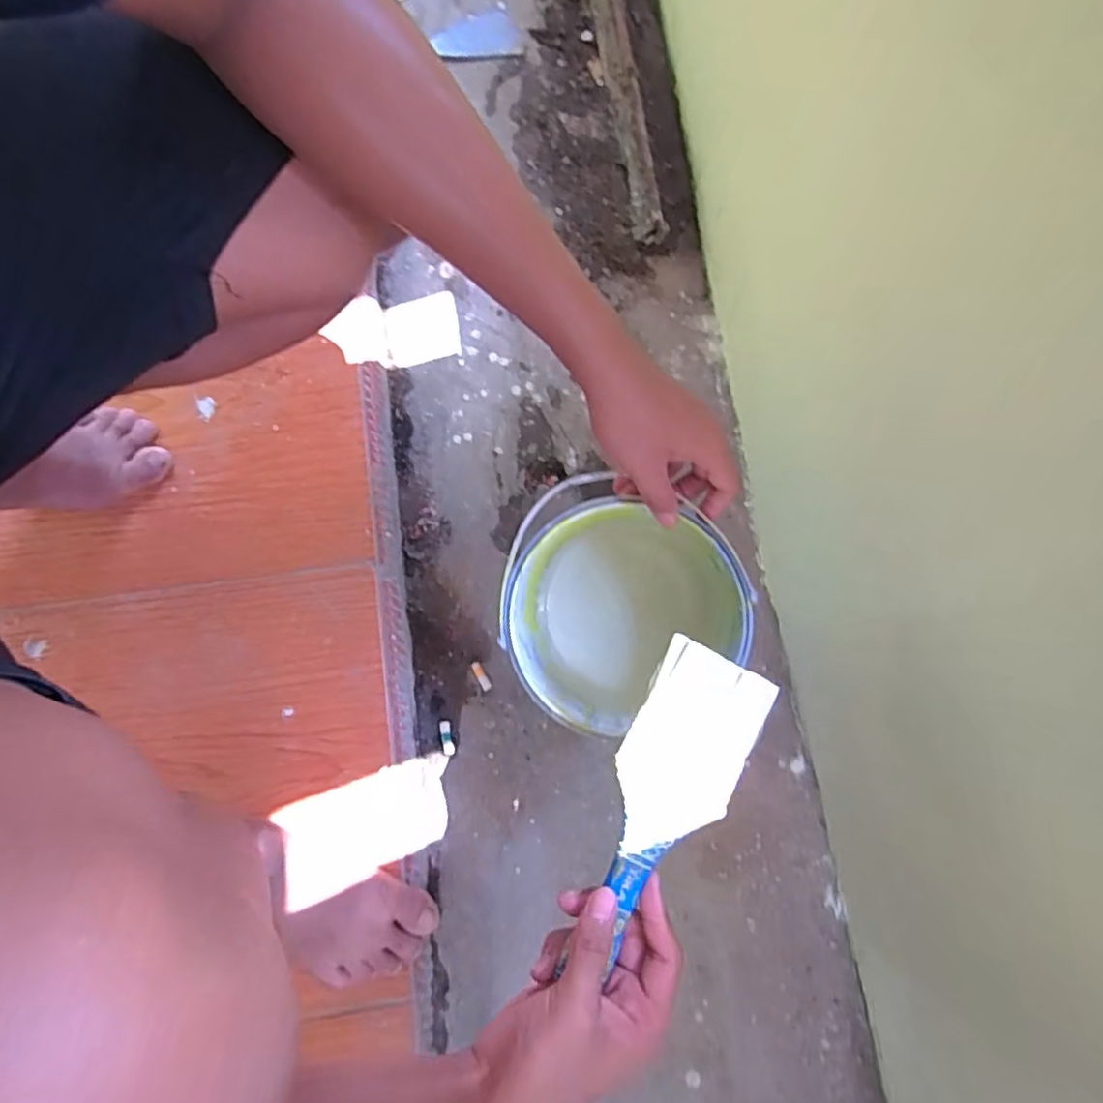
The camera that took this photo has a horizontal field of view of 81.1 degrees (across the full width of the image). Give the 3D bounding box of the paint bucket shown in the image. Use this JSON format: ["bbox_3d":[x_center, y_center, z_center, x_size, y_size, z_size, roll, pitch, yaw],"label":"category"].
[{"bbox_3d":[0.041,0.053,0.561,0.181,0.202,0.168,0,79,-1],"label":"paint bucket"}]

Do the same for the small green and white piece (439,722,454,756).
[{"bbox_3d":[-0.105,0.186,0.643,0.012,0.004,0.033,-14,80,-3],"label":"small green and white piece"}]

